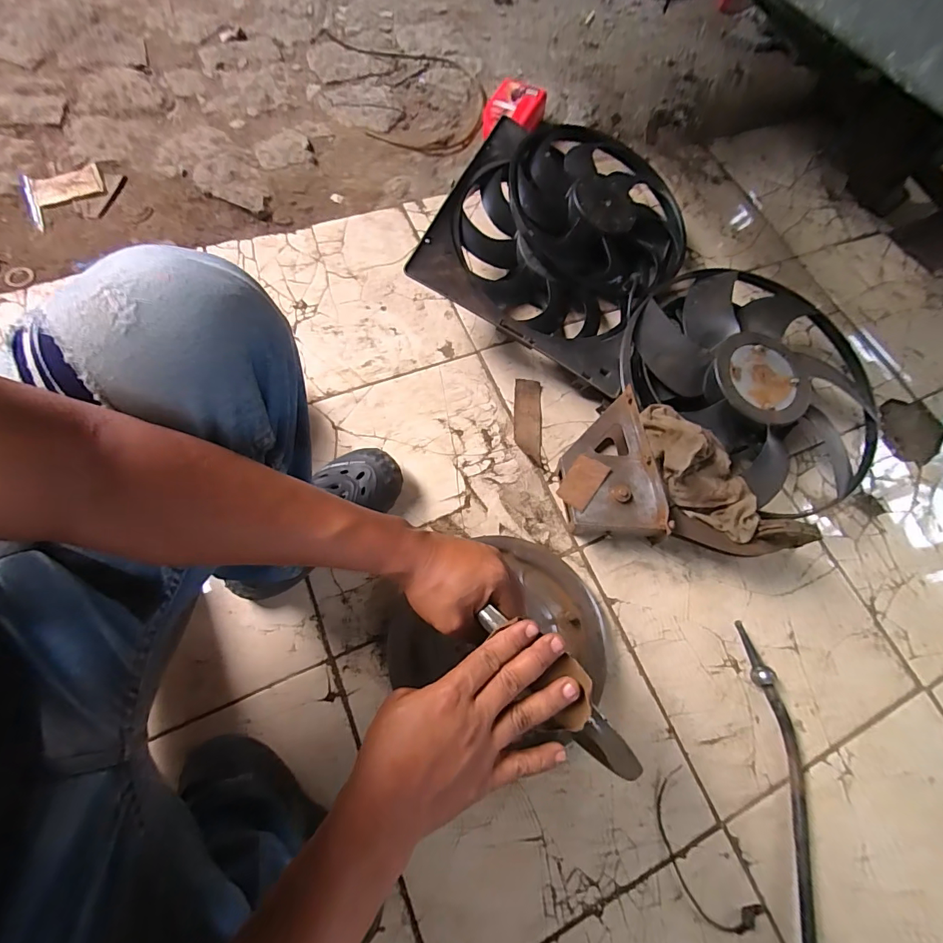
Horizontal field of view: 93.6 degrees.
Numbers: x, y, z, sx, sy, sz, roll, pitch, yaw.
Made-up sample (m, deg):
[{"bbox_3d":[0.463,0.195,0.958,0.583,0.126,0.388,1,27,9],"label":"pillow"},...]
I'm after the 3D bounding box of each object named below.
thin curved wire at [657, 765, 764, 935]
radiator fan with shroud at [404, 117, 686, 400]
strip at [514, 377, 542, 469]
[{"bbox_3d":[0.301,0.506,0.582,0.075,0.019,0.185,-23,73,-10],"label":"thin curved wire"},{"bbox_3d":[0.179,-0.444,0.861,0.410,0.155,0.516,25,68,4],"label":"radiator fan with shroud"},{"bbox_3d":[0.102,-0.089,0.799,0.047,0.004,0.169,1,71,4],"label":"strip"}]

